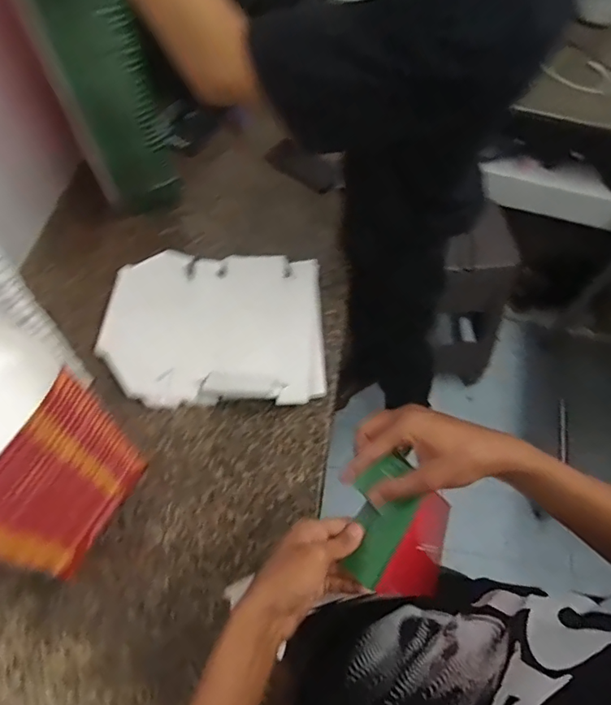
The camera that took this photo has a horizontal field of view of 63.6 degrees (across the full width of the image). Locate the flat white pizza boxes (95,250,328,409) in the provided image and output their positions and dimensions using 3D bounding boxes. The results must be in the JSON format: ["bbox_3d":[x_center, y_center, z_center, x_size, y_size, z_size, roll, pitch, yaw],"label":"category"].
[{"bbox_3d":[-0.149,-0.054,0.844,0.351,0.035,0.291,2,61,-6],"label":"flat white pizza boxes"}]

